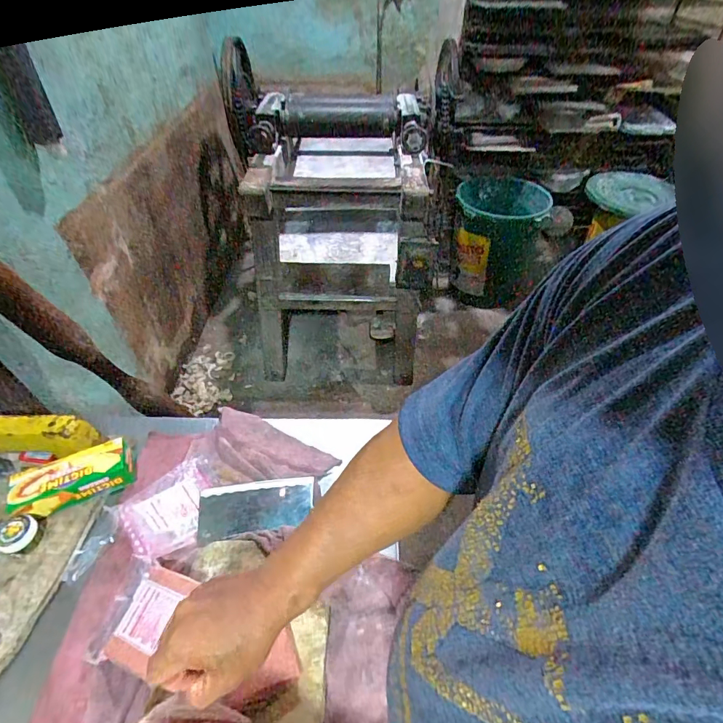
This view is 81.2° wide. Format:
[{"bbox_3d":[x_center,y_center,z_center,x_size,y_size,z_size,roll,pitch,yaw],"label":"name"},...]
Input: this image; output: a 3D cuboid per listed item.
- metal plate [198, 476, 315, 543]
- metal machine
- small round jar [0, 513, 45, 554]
[{"bbox_3d":[-0.158,0.219,0.638,0.169,0.006,0.082,-5,46,-5],"label":"metal plate"},{"bbox_3d":[-0.031,-0.512,1.759,0.841,1.023,0.793,-10,46,-10],"label":"metal machine"},{"bbox_3d":[-0.487,0.248,0.602,0.054,0.034,0.051,0,46,0],"label":"small round jar"}]

